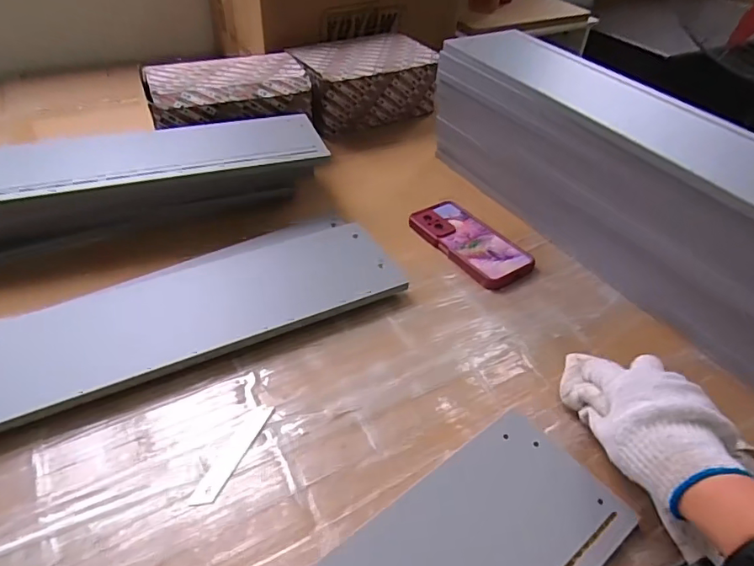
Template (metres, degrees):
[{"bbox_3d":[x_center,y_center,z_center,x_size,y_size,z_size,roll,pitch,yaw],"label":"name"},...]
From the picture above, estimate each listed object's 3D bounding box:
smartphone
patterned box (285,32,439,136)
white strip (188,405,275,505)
[{"bbox_3d":[0.120,-0.054,0.670,0.085,0.012,0.166,-23,48,-28],"label":"smartphone"},{"bbox_3d":[-0.028,-0.351,0.922,0.224,0.114,0.131,-19,46,-24],"label":"patterned box"},{"bbox_3d":[-0.121,0.143,0.440,0.019,0.004,0.100,16,42,14],"label":"white strip"}]

